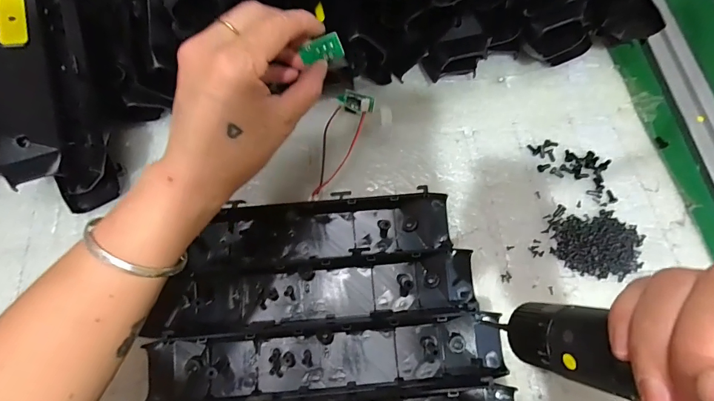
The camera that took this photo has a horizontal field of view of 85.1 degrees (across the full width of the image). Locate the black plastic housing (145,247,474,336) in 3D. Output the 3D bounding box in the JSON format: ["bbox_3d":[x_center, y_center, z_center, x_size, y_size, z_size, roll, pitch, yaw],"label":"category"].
[{"bbox_3d":[-0.034,0.076,0.319,0.263,0.021,0.053,-4,68,-1],"label":"black plastic housing"}]

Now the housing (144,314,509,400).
[{"bbox_3d":[-0.021,0.125,0.301,0.273,0.021,0.051,-5,68,-1],"label":"housing"}]

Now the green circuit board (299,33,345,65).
[{"bbox_3d":[-0.024,-0.100,0.261,0.030,0.016,0.004,-12,37,21],"label":"green circuit board"}]

